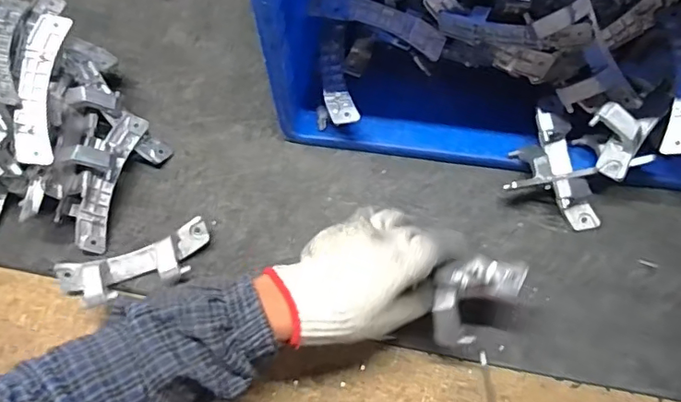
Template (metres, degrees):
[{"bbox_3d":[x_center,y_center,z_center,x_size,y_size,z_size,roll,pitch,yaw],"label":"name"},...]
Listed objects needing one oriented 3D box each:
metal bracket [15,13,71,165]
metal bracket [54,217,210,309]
[{"bbox_3d":[-0.301,-0.114,0.531,0.036,0.014,0.156,7,78,-26],"label":"metal bracket"},{"bbox_3d":[-0.207,0.070,0.535,0.153,0.049,0.060,-18,64,-8],"label":"metal bracket"}]

